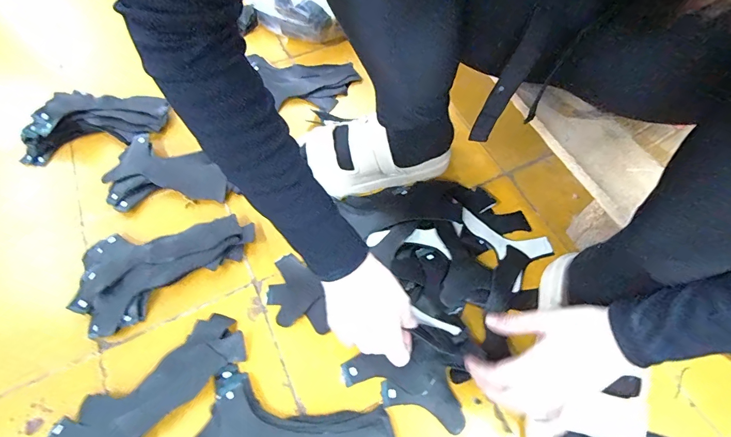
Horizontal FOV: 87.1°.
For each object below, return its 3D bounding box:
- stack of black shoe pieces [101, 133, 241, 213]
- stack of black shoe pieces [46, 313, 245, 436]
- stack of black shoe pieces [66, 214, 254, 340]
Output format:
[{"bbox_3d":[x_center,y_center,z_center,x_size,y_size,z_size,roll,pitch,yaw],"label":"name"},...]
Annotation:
[{"bbox_3d":[-0.302,-0.056,0.586,0.191,0.019,0.126,18,62,11],"label":"stack of black shoe pieces"},{"bbox_3d":[-0.243,0.202,0.435,0.111,0.024,0.218,35,67,19],"label":"stack of black shoe pieces"},{"bbox_3d":[-0.275,0.052,0.523,0.227,0.024,0.128,-28,63,-14],"label":"stack of black shoe pieces"}]

